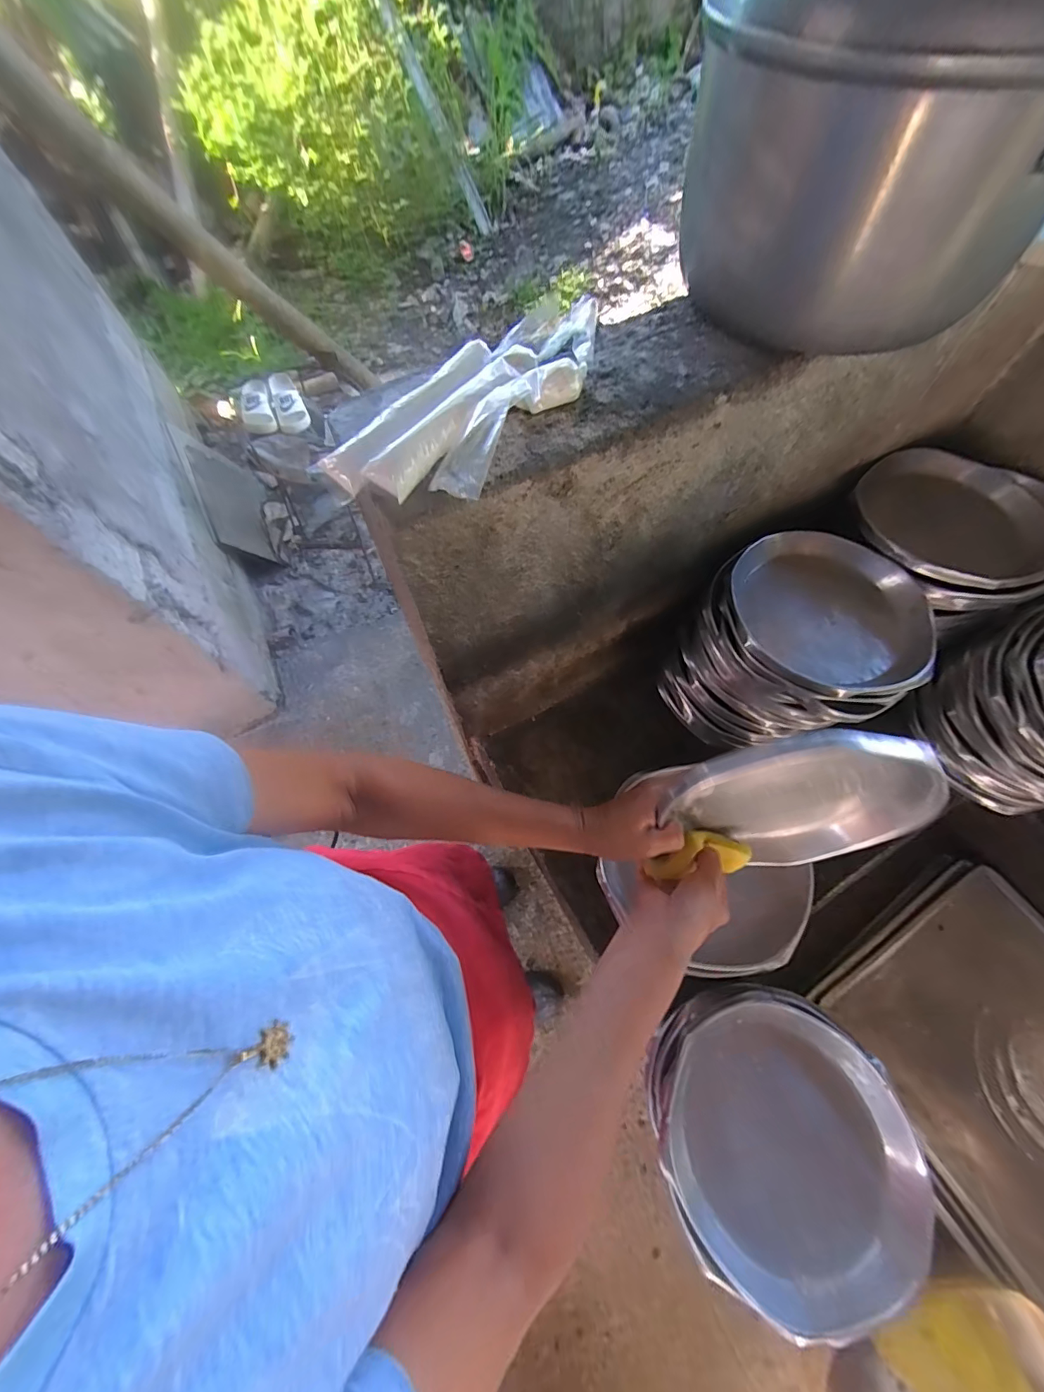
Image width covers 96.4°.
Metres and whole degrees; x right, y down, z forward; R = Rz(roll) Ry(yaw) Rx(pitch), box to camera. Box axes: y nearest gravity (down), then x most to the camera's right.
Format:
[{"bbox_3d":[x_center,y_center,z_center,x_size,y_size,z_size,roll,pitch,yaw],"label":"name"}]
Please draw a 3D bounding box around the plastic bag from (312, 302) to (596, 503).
[{"bbox_3d":[-0.025,-0.186,0.294,0.077,0.025,0.207,40,74,17],"label":"plastic bag"}]

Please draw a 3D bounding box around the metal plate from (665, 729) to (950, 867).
[{"bbox_3d":[0.217,0.082,0.366,0.198,0.178,0.032,25,48,-29],"label":"metal plate"}]

